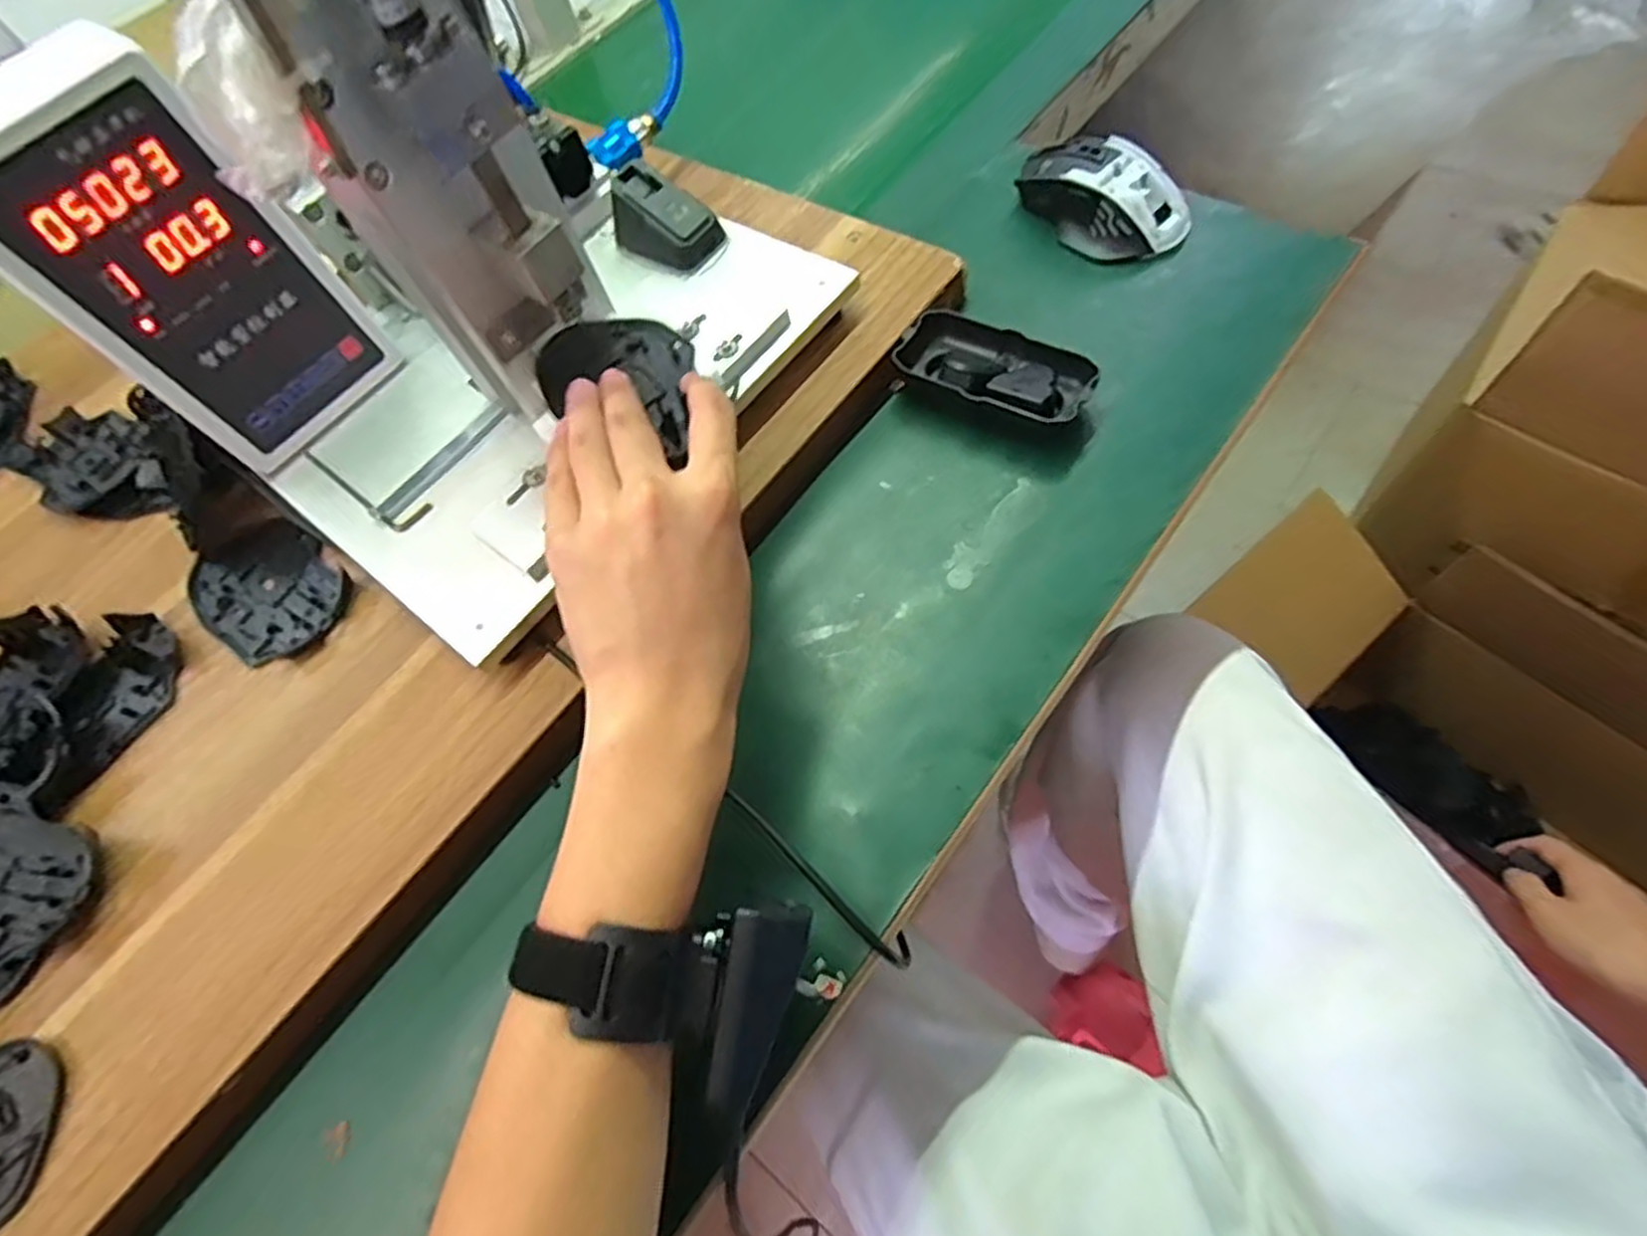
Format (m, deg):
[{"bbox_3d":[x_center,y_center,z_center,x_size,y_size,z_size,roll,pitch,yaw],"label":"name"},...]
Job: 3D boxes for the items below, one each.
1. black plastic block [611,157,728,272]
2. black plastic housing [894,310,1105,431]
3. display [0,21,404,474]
[{"bbox_3d":[-0.098,-0.241,0.470,0.062,0.043,0.043,28,71,21],"label":"black plastic block"},{"bbox_3d":[0.095,-0.141,0.435,0.108,0.025,0.055,28,71,21],"label":"black plastic housing"},{"bbox_3d":[-0.314,-0.164,0.386,0.036,0.174,0.109,32,72,22],"label":"display"}]

